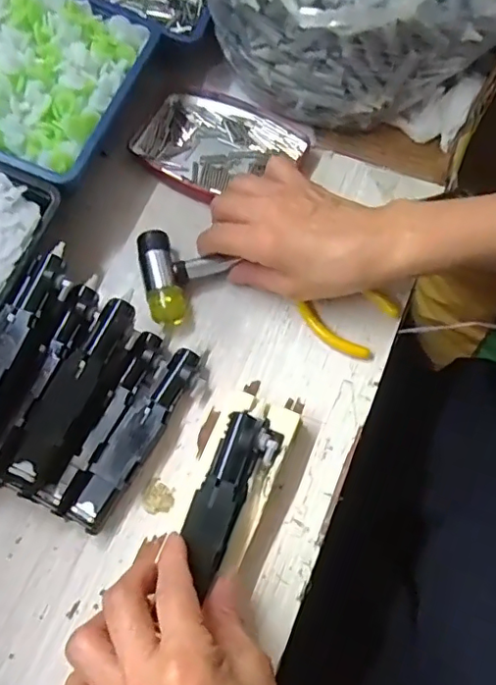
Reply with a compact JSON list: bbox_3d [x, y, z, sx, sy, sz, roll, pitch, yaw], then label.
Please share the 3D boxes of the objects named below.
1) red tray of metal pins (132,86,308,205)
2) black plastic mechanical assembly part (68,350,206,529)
[{"bbox_3d":[-0.025,-0.146,0.421,0.111,0.016,0.089,33,73,12],"label":"red tray of metal pins"},{"bbox_3d":[-0.066,0.056,0.345,0.029,0.019,0.117,32,73,11],"label":"black plastic mechanical assembly part"}]

